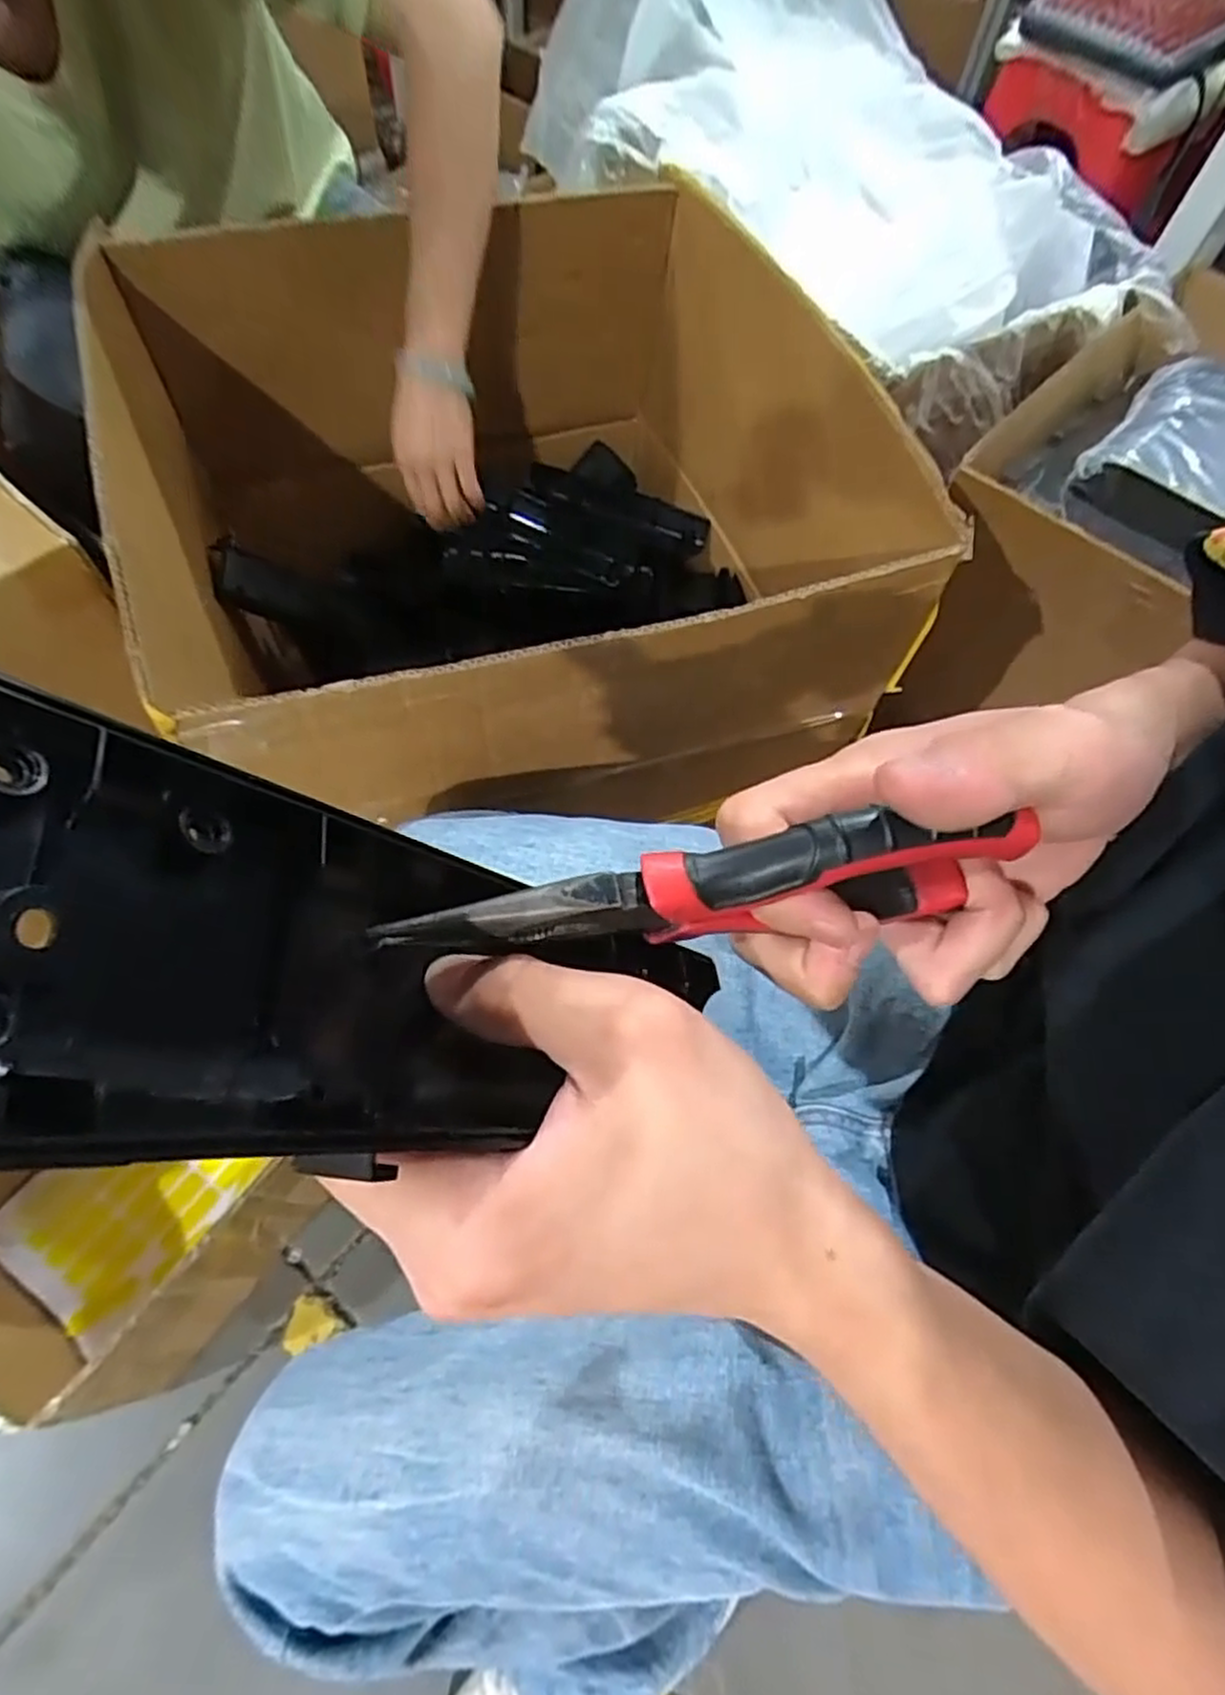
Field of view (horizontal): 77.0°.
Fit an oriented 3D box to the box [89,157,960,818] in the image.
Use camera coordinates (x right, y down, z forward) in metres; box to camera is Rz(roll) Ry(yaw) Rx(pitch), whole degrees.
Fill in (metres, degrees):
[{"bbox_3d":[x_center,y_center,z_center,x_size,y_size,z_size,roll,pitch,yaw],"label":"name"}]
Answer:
[{"bbox_3d":[-0.102,-0.299,0.734,0.538,0.387,0.601,-15,65,-12],"label":"box"}]

